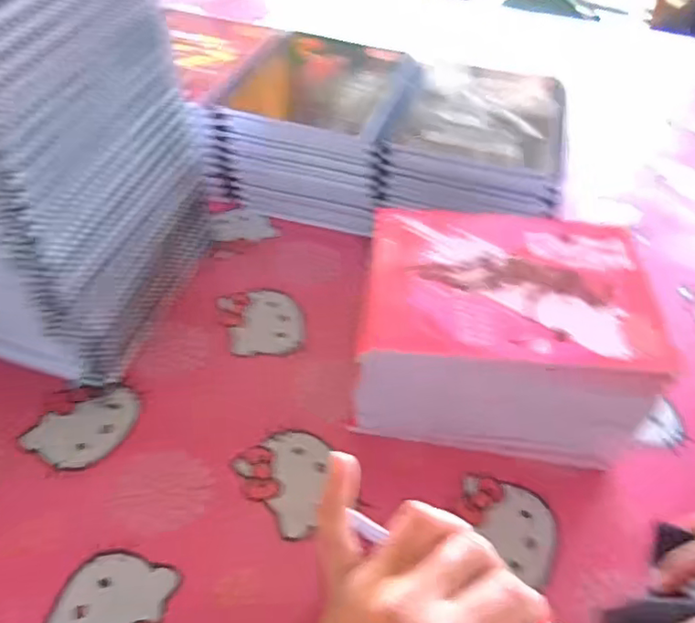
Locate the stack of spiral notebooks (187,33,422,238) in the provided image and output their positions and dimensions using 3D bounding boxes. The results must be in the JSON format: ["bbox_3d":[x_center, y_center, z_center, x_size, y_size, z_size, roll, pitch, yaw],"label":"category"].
[{"bbox_3d":[-0.032,-0.205,0.656,0.189,0.113,0.209,14,49,8],"label":"stack of spiral notebooks"}]

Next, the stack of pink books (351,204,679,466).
[{"bbox_3d":[0.117,0.012,0.466,0.203,0.099,0.165,10,49,5],"label":"stack of pink books"}]

